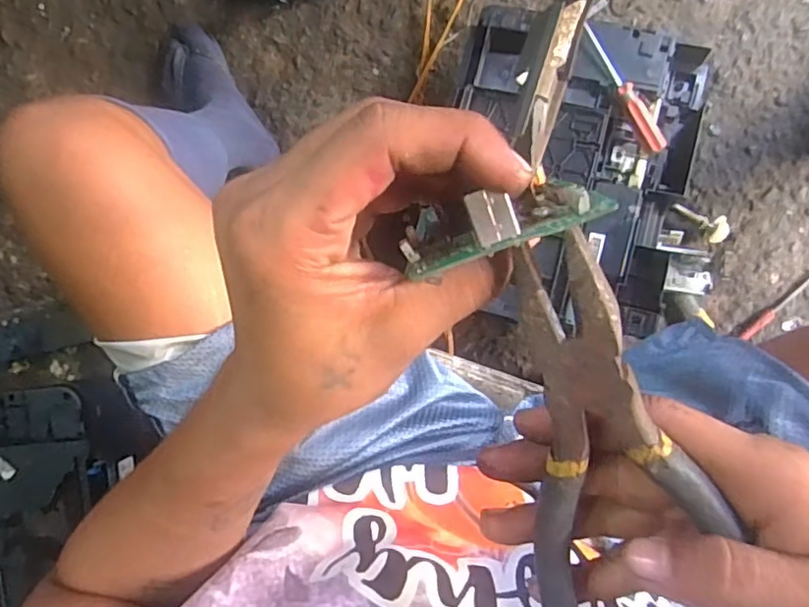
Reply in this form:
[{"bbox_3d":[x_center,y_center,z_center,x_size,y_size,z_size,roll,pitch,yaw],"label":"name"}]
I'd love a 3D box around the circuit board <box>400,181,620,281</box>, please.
[{"bbox_3d":[0.028,-0.024,0.174,0.058,0.013,0.017,-15,94,-1],"label":"circuit board"}]

